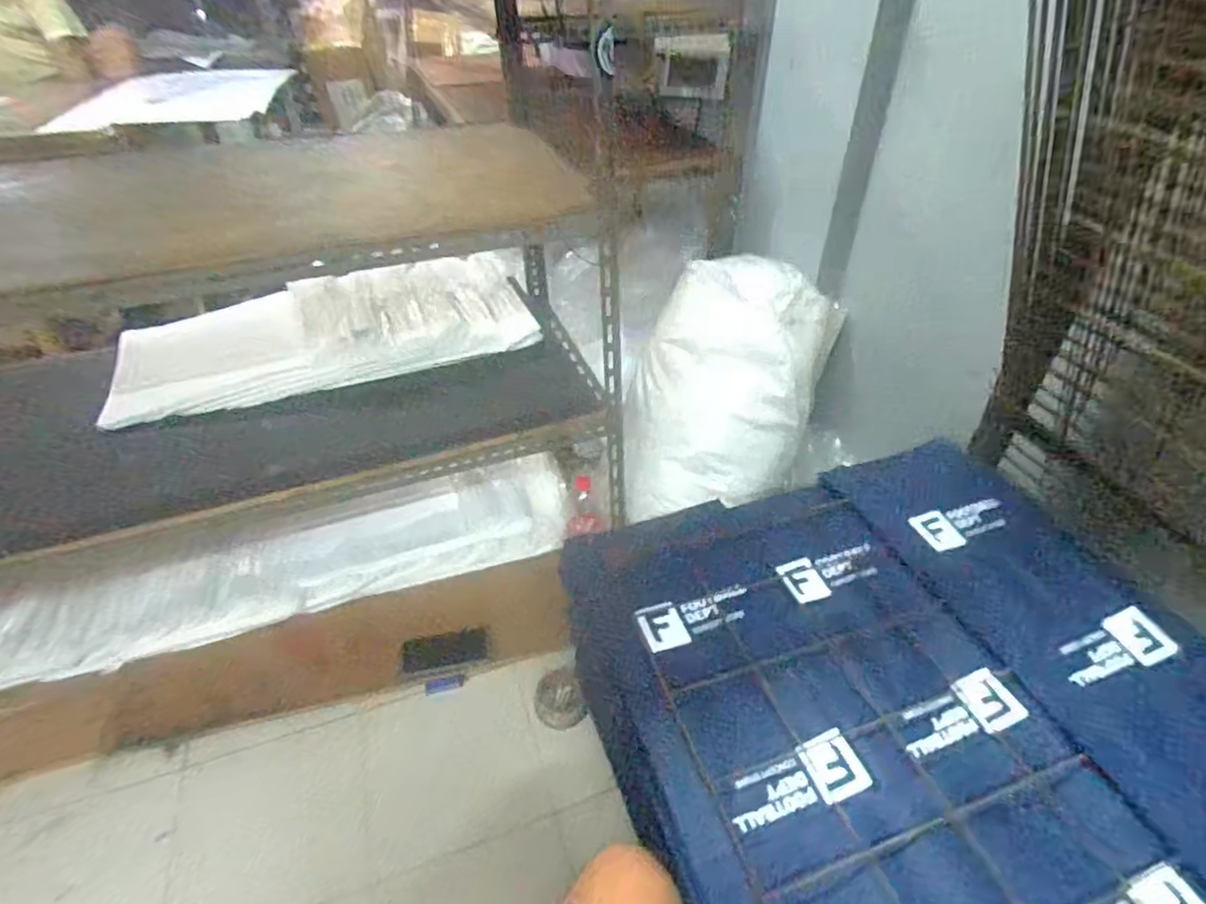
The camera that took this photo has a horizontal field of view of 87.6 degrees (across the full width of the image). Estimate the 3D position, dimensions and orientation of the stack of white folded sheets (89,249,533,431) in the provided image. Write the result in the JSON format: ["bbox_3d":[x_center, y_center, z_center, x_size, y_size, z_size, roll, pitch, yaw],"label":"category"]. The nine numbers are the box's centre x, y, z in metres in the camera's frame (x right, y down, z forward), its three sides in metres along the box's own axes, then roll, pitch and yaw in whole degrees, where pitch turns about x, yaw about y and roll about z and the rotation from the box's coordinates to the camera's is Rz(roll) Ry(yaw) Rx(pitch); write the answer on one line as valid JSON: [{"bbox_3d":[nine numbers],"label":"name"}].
[{"bbox_3d":[-0.552,-0.257,1.283,0.808,0.095,0.411,-19,44,-21],"label":"stack of white folded sheets"}]

